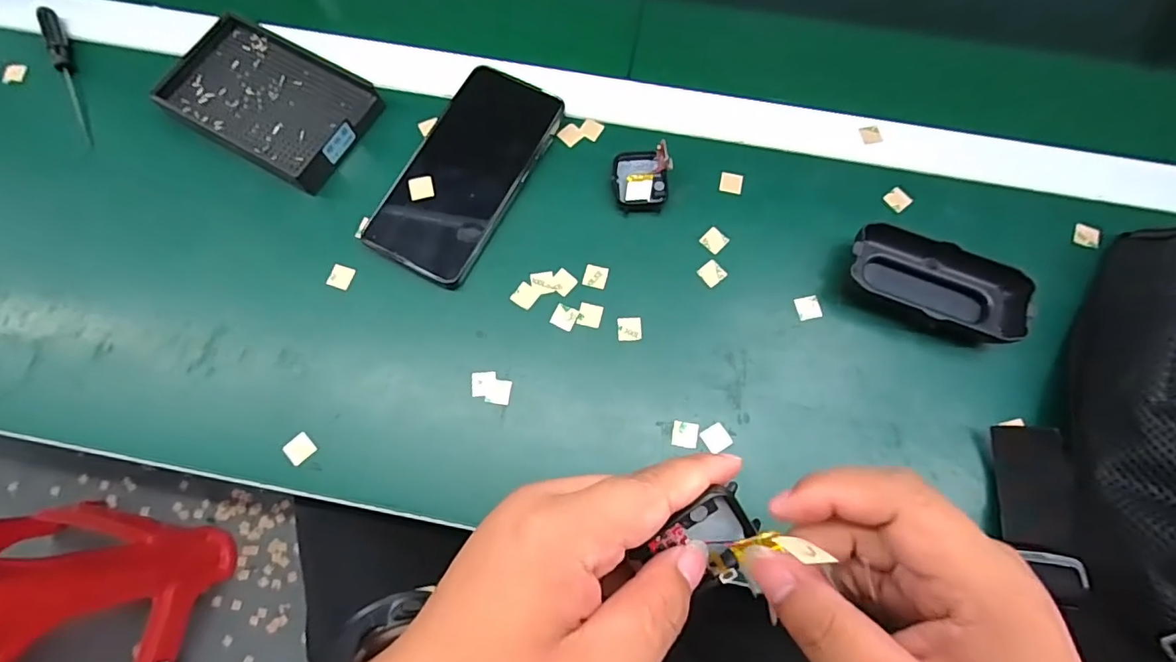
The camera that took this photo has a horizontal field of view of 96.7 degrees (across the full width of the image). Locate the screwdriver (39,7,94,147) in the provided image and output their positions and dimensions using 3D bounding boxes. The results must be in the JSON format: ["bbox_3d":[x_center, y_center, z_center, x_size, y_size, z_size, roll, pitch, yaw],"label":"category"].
[{"bbox_3d":[-0.399,-0.196,0.401,0.013,0.011,0.130,-27,75,-8],"label":"screwdriver"}]

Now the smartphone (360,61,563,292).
[{"bbox_3d":[-0.086,-0.113,0.374,0.077,0.014,0.161,26,75,7],"label":"smartphone"}]

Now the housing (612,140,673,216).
[{"bbox_3d":[0.039,-0.109,0.374,0.041,0.015,0.048,-4,73,-1],"label":"housing"}]

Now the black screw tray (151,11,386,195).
[{"bbox_3d":[-0.236,-0.171,0.388,0.141,0.019,0.093,29,75,8],"label":"black screw tray"}]

